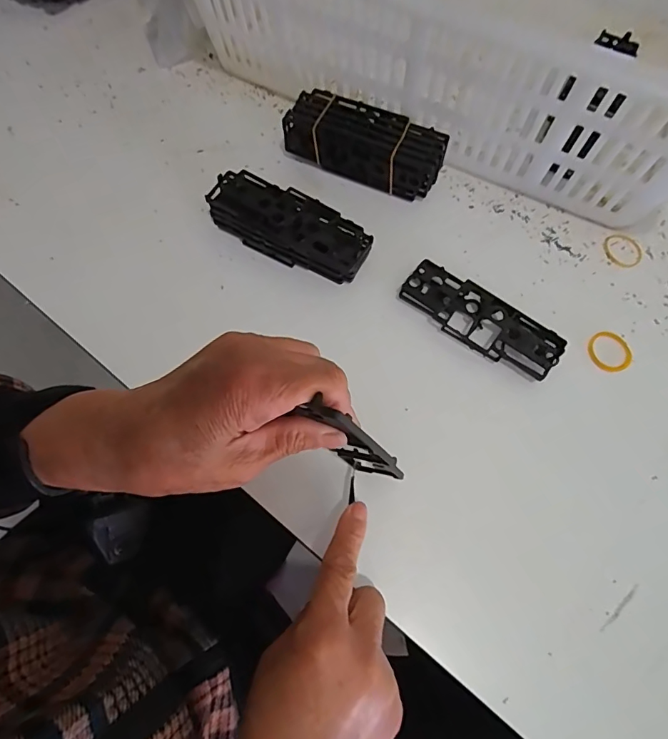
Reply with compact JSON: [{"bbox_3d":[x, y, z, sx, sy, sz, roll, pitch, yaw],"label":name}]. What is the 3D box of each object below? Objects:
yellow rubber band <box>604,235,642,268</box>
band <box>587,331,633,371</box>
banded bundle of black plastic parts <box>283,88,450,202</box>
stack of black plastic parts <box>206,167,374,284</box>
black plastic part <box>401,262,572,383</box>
[{"bbox_3d":[0.238,-0.098,0.379,0.030,0.004,0.030,0,68,-1],"label":"yellow rubber band"},{"bbox_3d":[0.207,-0.014,0.345,0.033,0.004,0.032,0,68,-1],"label":"band"},{"bbox_3d":[0.026,-0.189,0.390,0.129,0.044,0.044,24,69,9],"label":"banded bundle of black plastic parts"},{"bbox_3d":[-0.036,-0.109,0.362,0.132,0.035,0.051,26,70,10],"label":"stack of black plastic parts"},{"bbox_3d":[0.109,-0.037,0.346,0.121,0.016,0.043,36,71,13],"label":"black plastic part"}]

